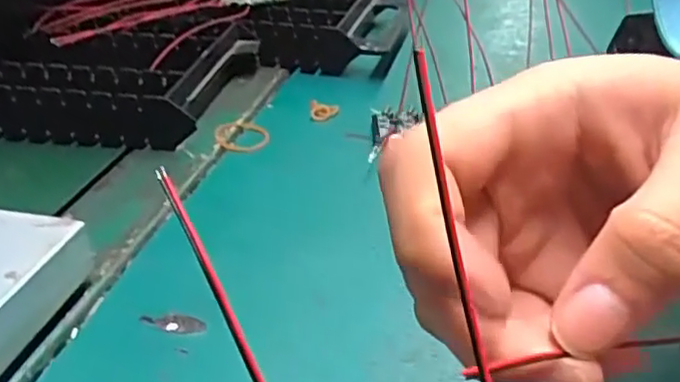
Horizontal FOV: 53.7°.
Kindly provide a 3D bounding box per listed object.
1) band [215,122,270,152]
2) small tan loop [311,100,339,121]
[{"bbox_3d":[-0.058,-0.034,0.401,0.031,0.006,0.031,-4,31,-2],"label":"band"},{"bbox_3d":[-0.010,-0.052,0.429,0.017,0.008,0.019,-3,31,1],"label":"small tan loop"}]

